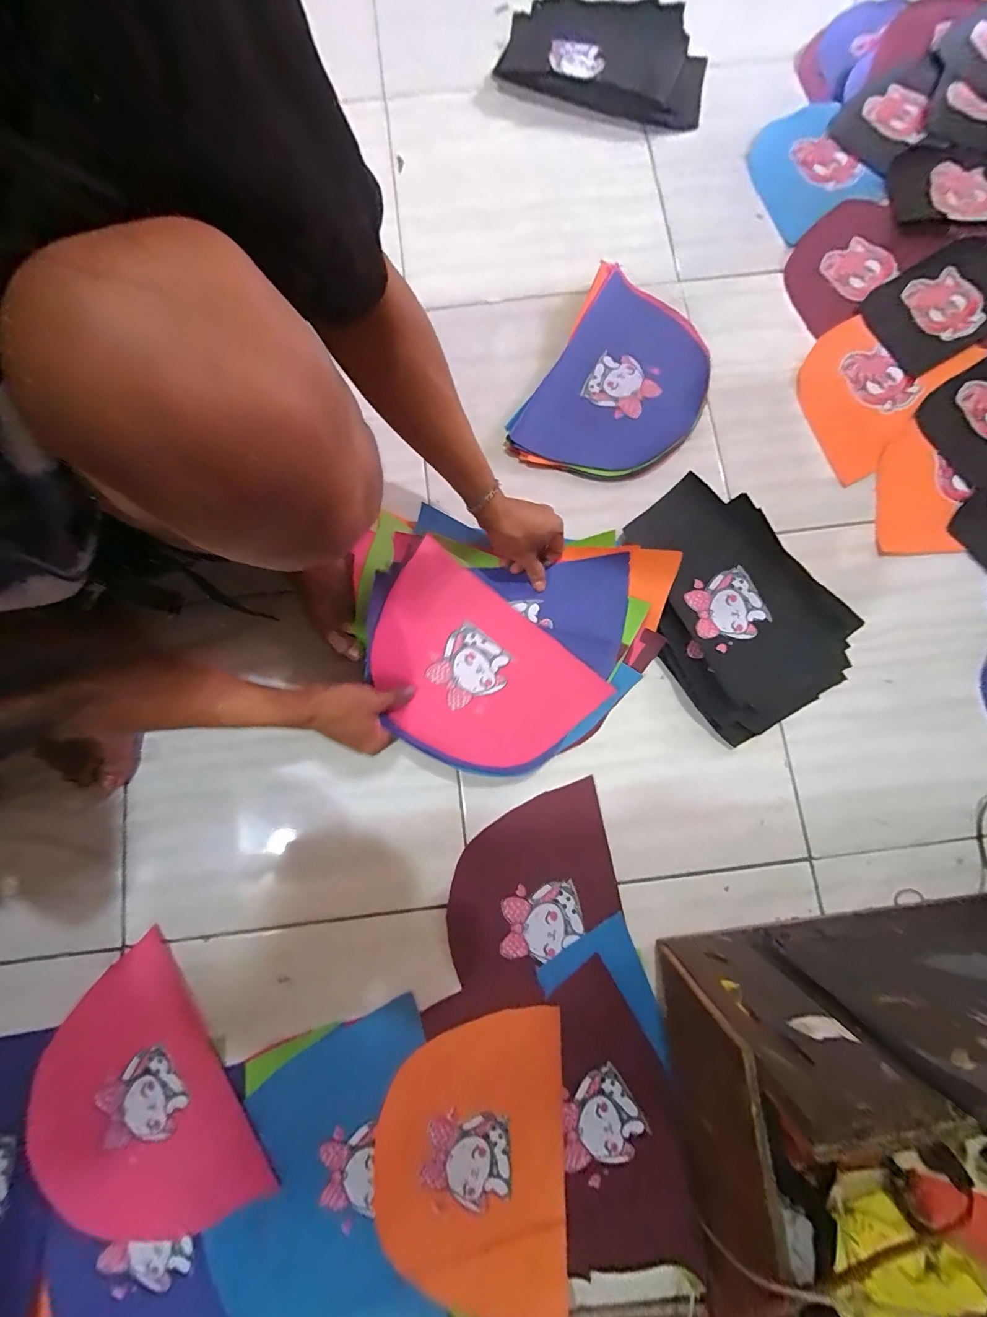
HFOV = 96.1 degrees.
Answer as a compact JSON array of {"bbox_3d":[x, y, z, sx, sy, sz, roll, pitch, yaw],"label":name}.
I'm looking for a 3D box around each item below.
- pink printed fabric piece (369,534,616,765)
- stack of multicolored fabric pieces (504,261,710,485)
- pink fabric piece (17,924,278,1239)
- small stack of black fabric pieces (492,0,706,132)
[{"bbox_3d":[-0.026,0.014,0.511,0.264,0.042,0.182,38,83,7],"label":"pink printed fabric piece"},{"bbox_3d":[0.169,-0.358,0.588,0.205,0.028,0.288,30,82,6],"label":"stack of multicolored fabric pieces"},{"bbox_3d":[-0.381,0.482,0.469,0.189,0.014,0.273,-39,79,-10],"label":"pink fabric piece"},{"bbox_3d":[0.169,-0.906,0.672,0.310,0.049,0.154,16,81,4],"label":"small stack of black fabric pieces"}]

